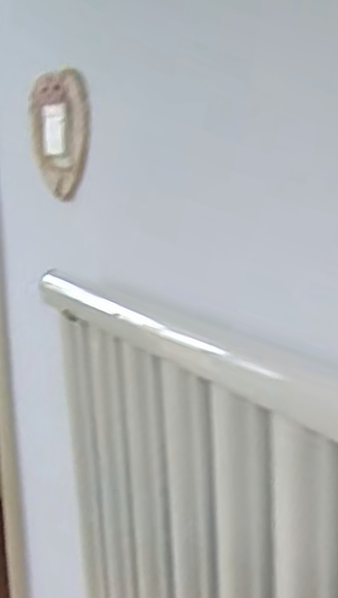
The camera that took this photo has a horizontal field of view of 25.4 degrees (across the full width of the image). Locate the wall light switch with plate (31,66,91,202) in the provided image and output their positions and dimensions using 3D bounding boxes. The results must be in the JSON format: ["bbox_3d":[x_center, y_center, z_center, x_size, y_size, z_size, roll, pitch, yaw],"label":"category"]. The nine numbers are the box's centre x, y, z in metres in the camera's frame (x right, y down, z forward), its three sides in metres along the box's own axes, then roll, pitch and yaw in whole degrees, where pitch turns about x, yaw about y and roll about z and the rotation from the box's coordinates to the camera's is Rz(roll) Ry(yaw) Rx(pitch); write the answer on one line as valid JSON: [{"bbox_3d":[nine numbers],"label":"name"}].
[{"bbox_3d":[-0.143,-0.216,0.991,0.012,0.161,0.142,-12,17,-36],"label":"wall light switch with plate"}]

